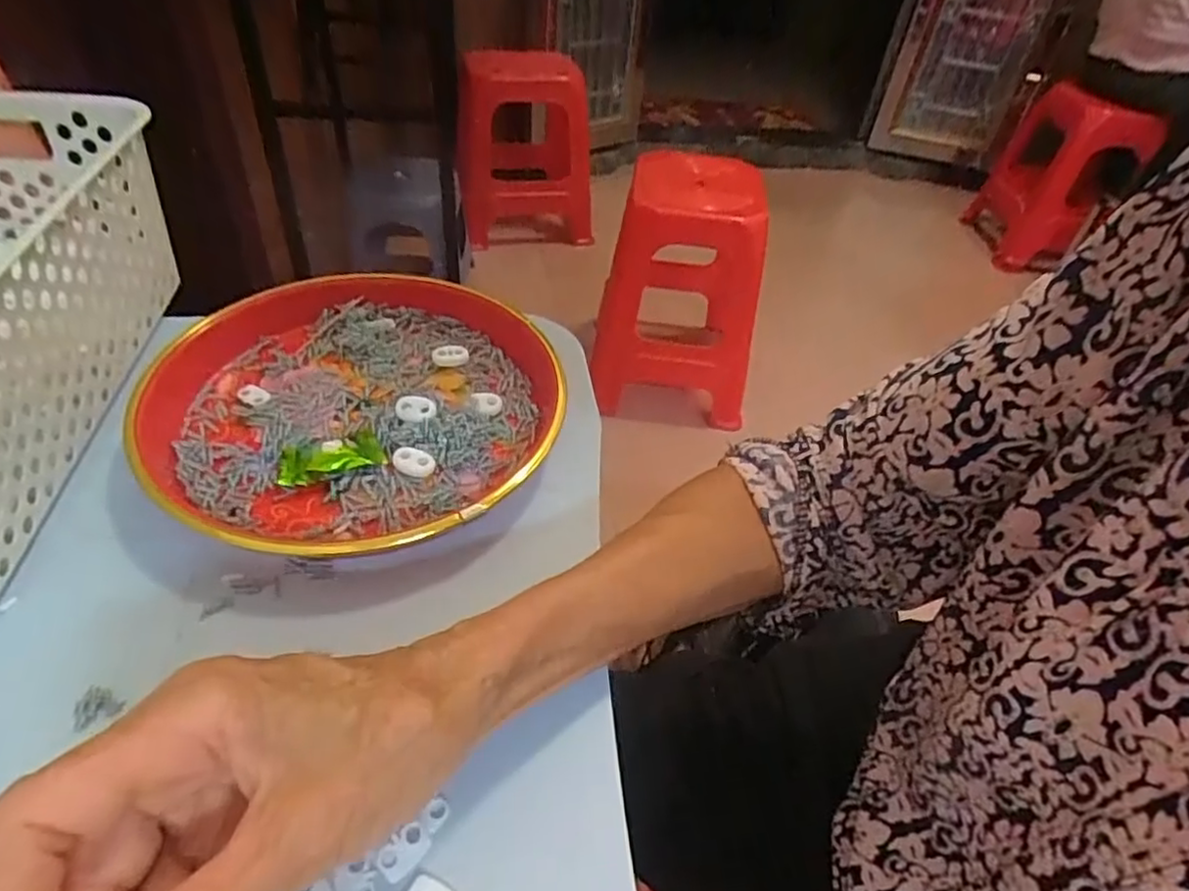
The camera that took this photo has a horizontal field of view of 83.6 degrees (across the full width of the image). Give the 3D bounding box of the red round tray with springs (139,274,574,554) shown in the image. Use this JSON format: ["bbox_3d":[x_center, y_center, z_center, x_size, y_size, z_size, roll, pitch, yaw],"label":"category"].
[{"bbox_3d":[-0.133,-0.025,0.376,0.217,0.034,0.214,4,44,-4],"label":"red round tray with springs"}]

